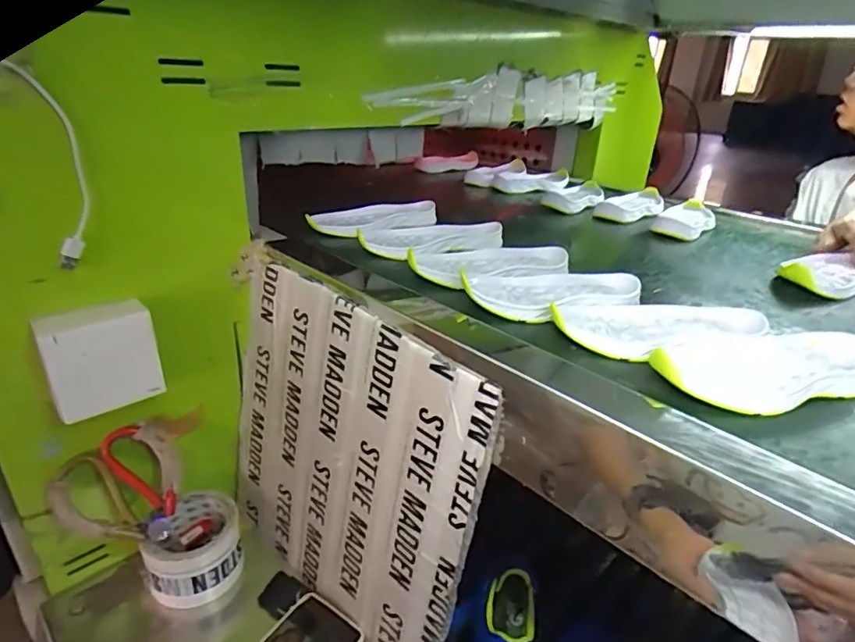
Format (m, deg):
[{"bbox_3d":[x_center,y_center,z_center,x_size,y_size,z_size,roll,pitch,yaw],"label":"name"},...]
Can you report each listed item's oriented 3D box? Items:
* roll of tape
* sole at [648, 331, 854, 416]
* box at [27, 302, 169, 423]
[{"bbox_3d":[-0.253,0.246,0.566,0.089,0.070,0.093,-5,29,-21],"label":"roll of tape"},{"bbox_3d":[0.253,0.029,0.382,0.191,0.021,0.080,-6,29,-19],"label":"sole"},{"bbox_3d":[-0.292,0.032,0.464,0.084,0.095,0.033,-19,37,-41],"label":"box"}]

